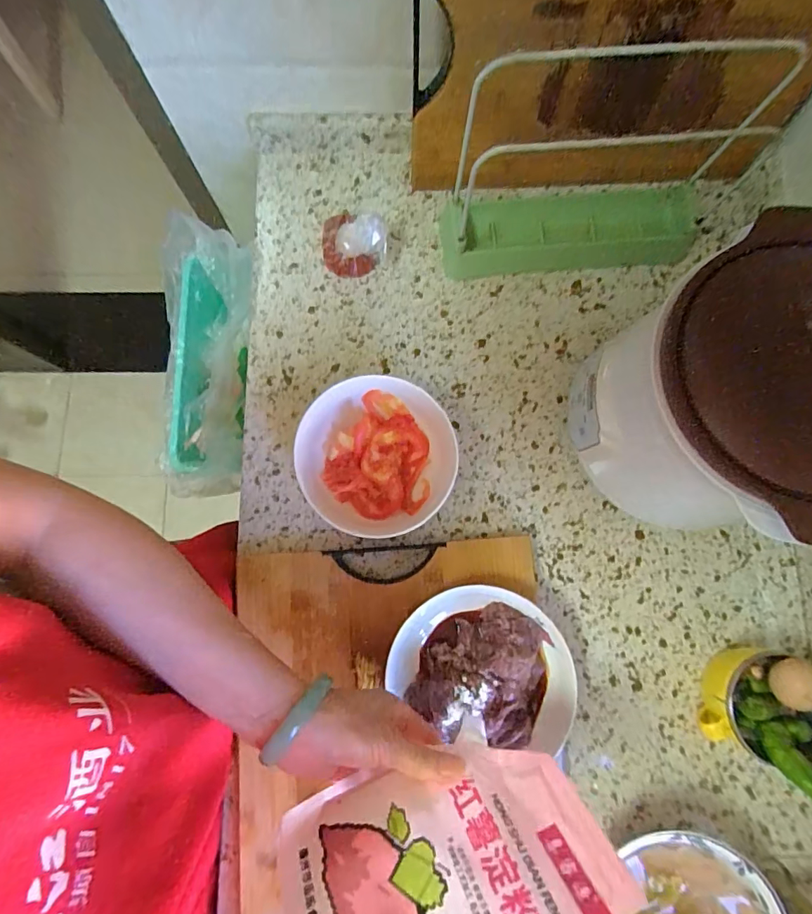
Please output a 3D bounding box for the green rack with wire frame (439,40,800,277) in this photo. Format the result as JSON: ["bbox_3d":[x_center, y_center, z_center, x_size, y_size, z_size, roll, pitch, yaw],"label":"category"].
[{"bbox_3d":[0.204,-0.273,0.459,0.308,0.188,0.092,-2,80,-1],"label":"green rack with wire frame"}]

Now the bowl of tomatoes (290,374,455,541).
[{"bbox_3d":[-0.027,0.003,0.469,0.151,0.068,0.145,0,80,-1],"label":"bowl of tomatoes"}]

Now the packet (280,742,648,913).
[{"bbox_3d":[0.023,0.250,0.292,0.192,0.135,0.013,-16,117,-14],"label":"packet"}]

